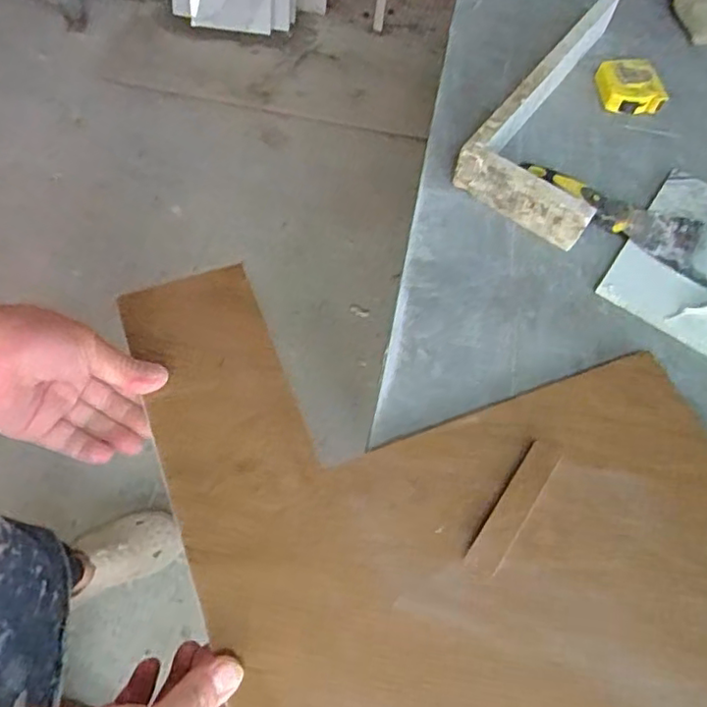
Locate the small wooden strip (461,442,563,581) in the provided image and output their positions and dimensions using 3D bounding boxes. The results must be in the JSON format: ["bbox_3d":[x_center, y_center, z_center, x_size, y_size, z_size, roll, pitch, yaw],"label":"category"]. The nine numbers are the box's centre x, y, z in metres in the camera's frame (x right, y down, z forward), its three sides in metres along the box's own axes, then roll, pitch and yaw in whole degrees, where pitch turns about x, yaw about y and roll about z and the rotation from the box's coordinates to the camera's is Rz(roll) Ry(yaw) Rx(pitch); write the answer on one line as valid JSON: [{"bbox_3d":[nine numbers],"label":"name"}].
[{"bbox_3d":[0.107,0.100,0.416,0.021,0.004,0.099,34,65,12],"label":"small wooden strip"}]

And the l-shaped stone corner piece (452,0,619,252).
[{"bbox_3d":[0.211,-0.233,0.586,0.120,0.053,0.292,30,63,12],"label":"l-shaped stone corner piece"}]

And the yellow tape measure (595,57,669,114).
[{"bbox_3d":[0.276,-0.265,0.625,0.057,0.031,0.056,0,63,-5],"label":"yellow tape measure"}]

